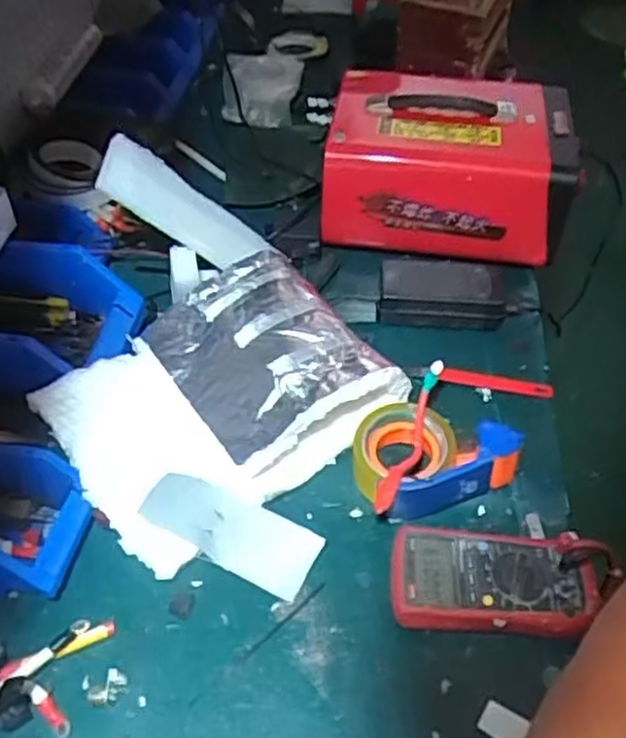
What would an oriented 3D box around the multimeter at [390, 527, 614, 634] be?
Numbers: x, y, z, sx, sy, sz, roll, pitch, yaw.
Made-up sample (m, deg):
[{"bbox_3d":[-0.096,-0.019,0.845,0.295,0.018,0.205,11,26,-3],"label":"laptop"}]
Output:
[{"bbox_3d":[0.161,0.191,0.655,0.180,0.056,0.089,2,48,1],"label":"multimeter"}]

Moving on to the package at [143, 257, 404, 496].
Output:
[{"bbox_3d":[-0.045,-0.009,0.792,0.202,0.086,0.250,-24,53,-21],"label":"package"}]

